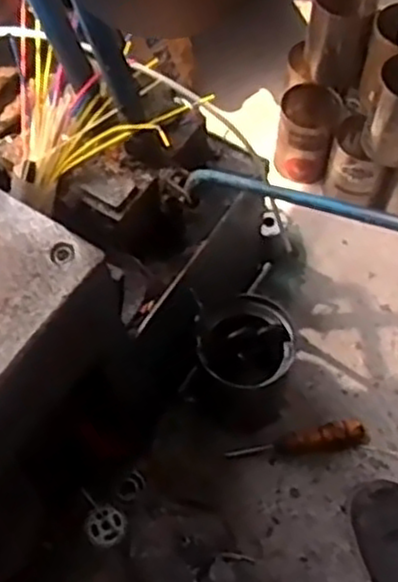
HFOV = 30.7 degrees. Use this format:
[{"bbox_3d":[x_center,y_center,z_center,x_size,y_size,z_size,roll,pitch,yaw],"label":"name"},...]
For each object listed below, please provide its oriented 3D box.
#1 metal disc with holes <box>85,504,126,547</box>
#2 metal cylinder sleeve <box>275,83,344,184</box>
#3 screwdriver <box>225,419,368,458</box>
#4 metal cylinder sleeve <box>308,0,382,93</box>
[{"bbox_3d":[-0.116,0.292,0.904,0.048,0.009,0.048,2,80,-13],"label":"metal disc with holes"},{"bbox_3d":[0.165,-0.243,1.130,0.089,0.113,0.103,11,62,6],"label":"metal cylinder sleeve"},{"bbox_3d":[0.130,0.196,0.950,0.183,0.033,0.032,-7,62,-3],"label":"screwdriver"},{"bbox_3d":[0.206,-0.380,1.052,0.087,0.143,0.086,13,62,7],"label":"metal cylinder sleeve"}]

